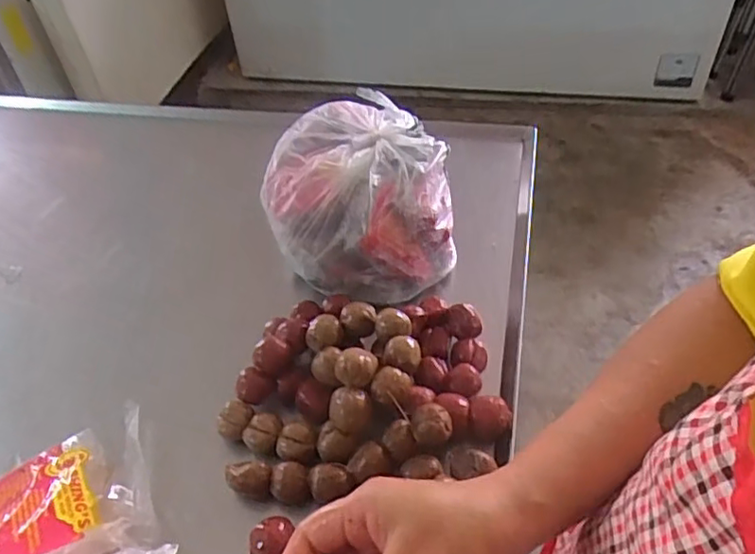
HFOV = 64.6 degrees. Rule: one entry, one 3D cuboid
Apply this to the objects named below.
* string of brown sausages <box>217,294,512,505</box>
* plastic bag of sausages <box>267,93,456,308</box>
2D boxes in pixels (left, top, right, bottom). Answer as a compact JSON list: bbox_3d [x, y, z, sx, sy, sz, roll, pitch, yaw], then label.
[{"bbox_3d":[-0.017,0.090,0.543,0.244,0.056,0.199,-7,45,-2],"label":"string of brown sausages"},{"bbox_3d":[-0.020,-0.096,0.659,0.196,0.110,0.228,-6,46,1],"label":"plastic bag of sausages"}]

